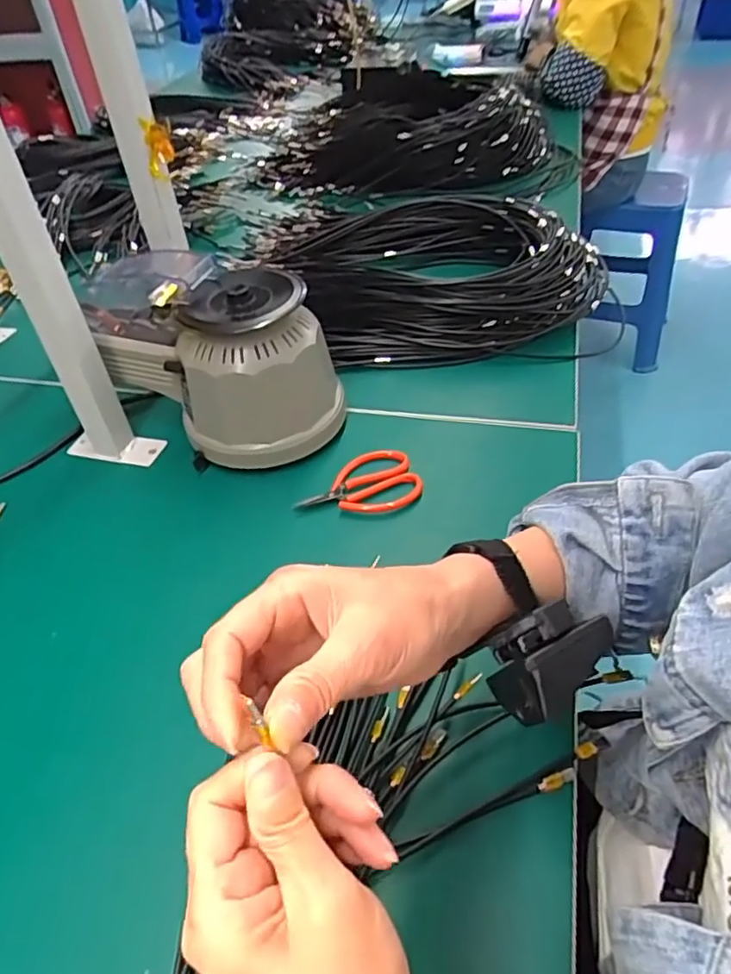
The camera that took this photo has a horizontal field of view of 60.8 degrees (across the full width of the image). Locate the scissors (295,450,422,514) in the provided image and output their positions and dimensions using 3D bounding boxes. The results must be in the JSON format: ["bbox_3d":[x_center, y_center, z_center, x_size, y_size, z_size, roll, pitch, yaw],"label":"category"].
[{"bbox_3d":[-0.006,-0.003,0.575,0.110,0.011,0.072,-7,44,-1],"label":"scissors"}]

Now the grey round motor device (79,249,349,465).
[{"bbox_3d":[-0.150,-0.130,0.617,0.243,0.157,0.154,31,55,32],"label":"grey round motor device"}]

